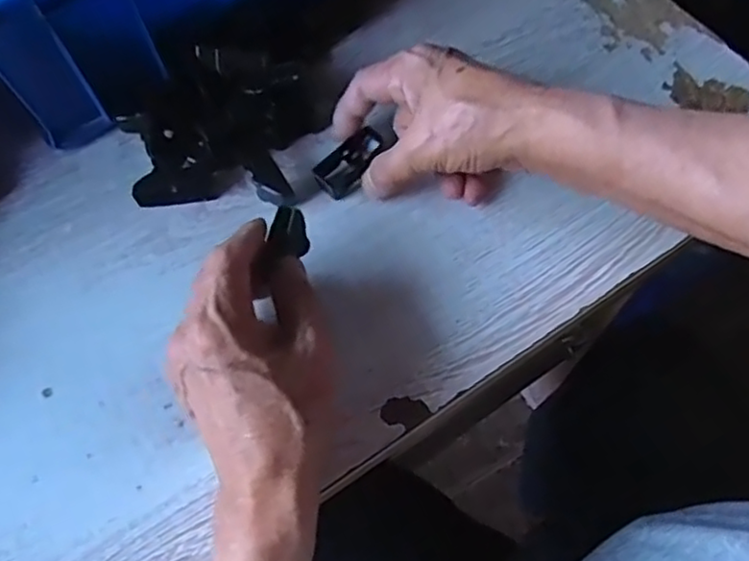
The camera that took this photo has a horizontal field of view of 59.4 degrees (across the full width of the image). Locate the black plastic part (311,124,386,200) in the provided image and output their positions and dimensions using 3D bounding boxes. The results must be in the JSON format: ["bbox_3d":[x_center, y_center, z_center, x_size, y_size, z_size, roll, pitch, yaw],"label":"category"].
[{"bbox_3d":[-0.016,-0.079,0.436,0.026,0.017,0.048,39,72,17],"label":"black plastic part"}]

